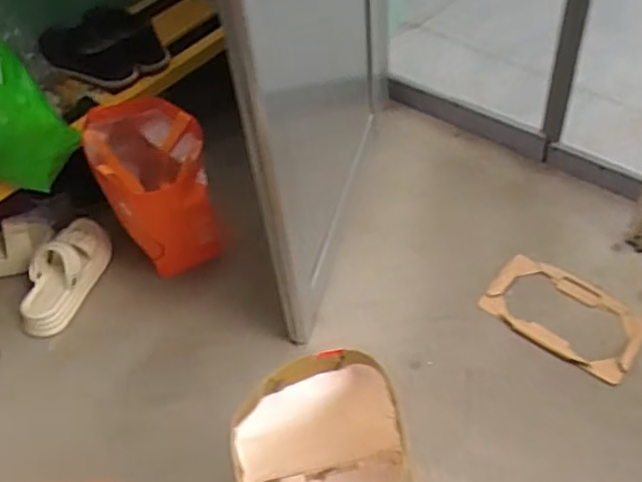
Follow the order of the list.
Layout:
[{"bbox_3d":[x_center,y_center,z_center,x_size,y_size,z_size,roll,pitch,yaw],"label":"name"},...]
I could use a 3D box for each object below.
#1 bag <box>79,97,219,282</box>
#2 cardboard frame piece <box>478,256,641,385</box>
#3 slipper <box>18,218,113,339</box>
[{"bbox_3d":[-0.296,-0.092,1.224,0.191,0.254,0.234,-14,51,-5],"label":"bag"},{"bbox_3d":[0.426,0.125,1.159,0.261,0.014,0.159,30,59,27],"label":"cardboard frame piece"},{"bbox_3d":[-0.488,0.057,1.256,0.111,0.083,0.242,16,54,19],"label":"slipper"}]

